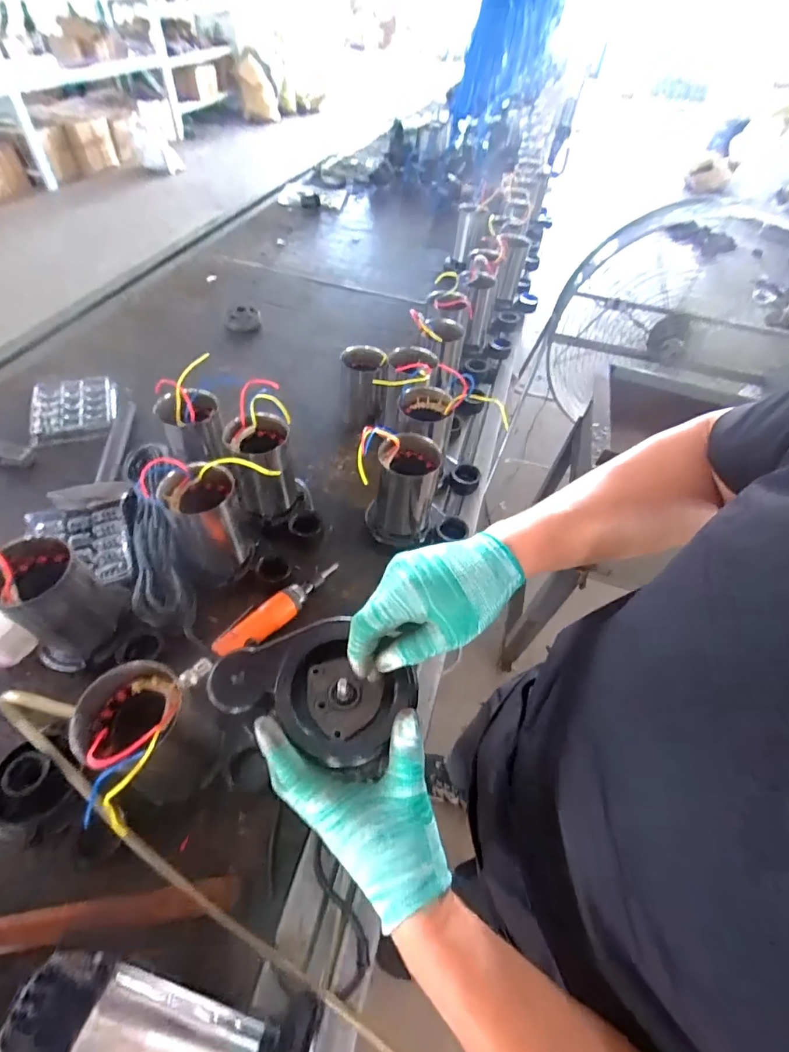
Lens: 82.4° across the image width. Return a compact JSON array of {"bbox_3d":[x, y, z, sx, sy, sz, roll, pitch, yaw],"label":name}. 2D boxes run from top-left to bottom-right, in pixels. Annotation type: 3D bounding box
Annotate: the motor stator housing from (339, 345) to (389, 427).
[{"bbox_3d":[-0.066,-0.281,0.926,0.089,0.133,0.095,1,52,-5],"label":"motor stator housing"}]

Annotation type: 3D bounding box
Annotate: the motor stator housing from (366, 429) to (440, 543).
[{"bbox_3d":[0.013,-0.053,0.722,0.099,0.170,0.107,10,51,2],"label":"motor stator housing"}]

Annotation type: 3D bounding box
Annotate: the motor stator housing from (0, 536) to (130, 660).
[{"bbox_3d":[-0.406,0.088,0.554,0.086,0.144,0.102,37,57,21],"label":"motor stator housing"}]

